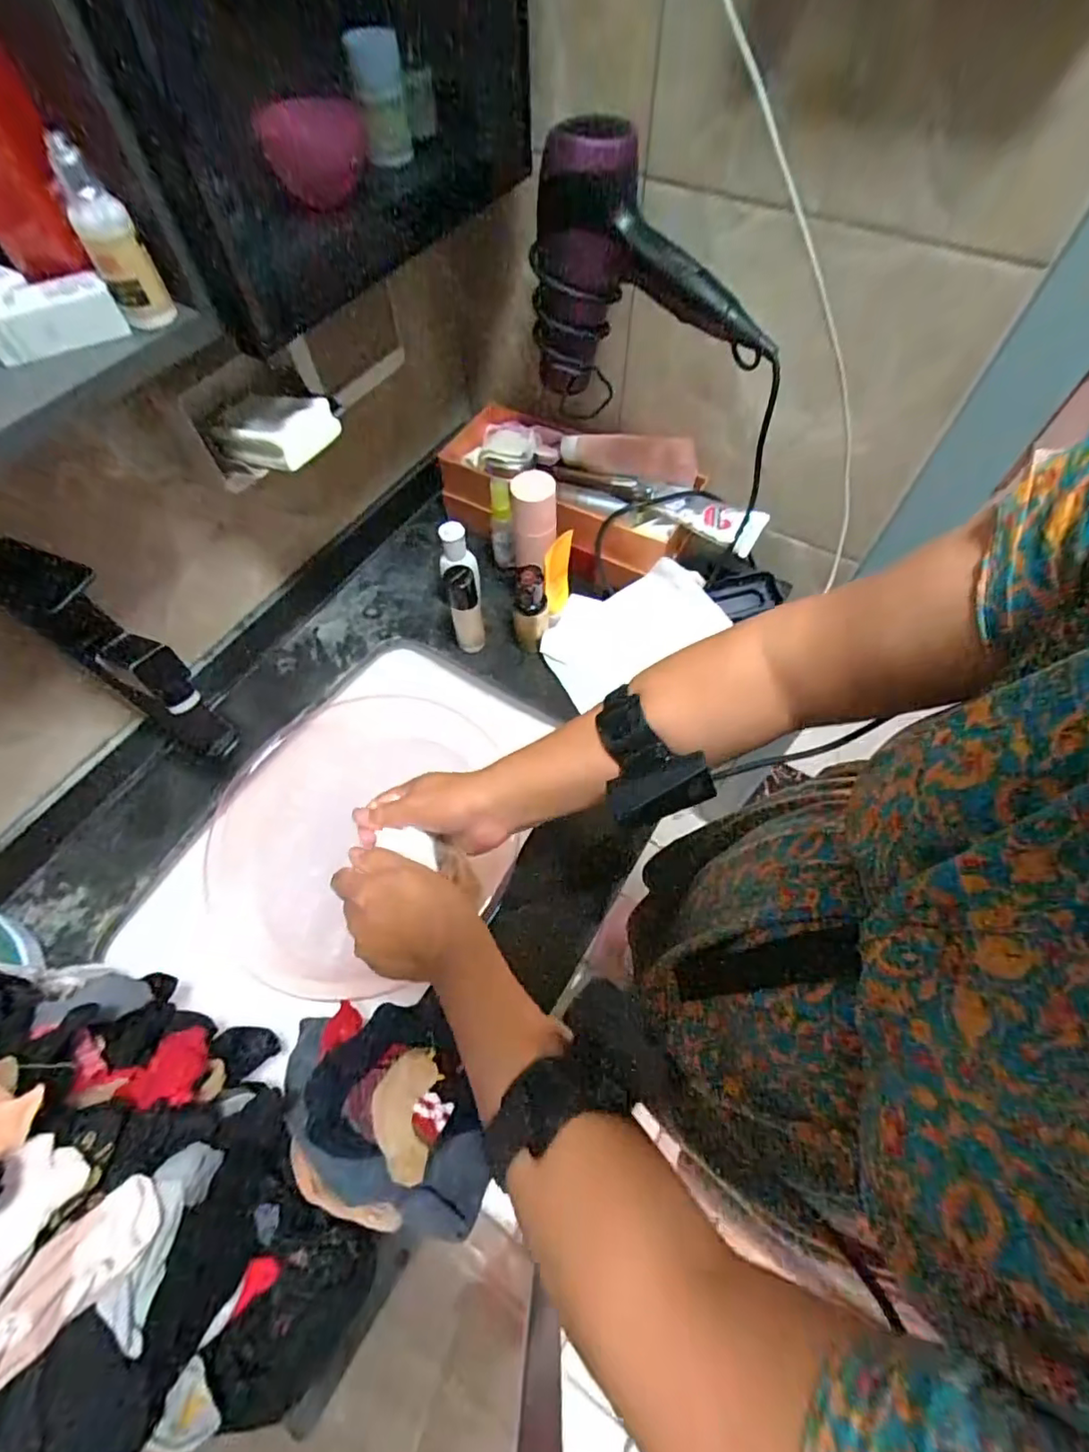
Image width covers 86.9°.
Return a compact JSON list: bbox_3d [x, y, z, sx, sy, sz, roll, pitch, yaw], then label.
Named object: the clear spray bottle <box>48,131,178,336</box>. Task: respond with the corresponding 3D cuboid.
[{"bbox_3d":[-0.247,-0.277,0.330,0.030,0.082,0.023,-33,66,-15],"label":"clear spray bottle"}]

